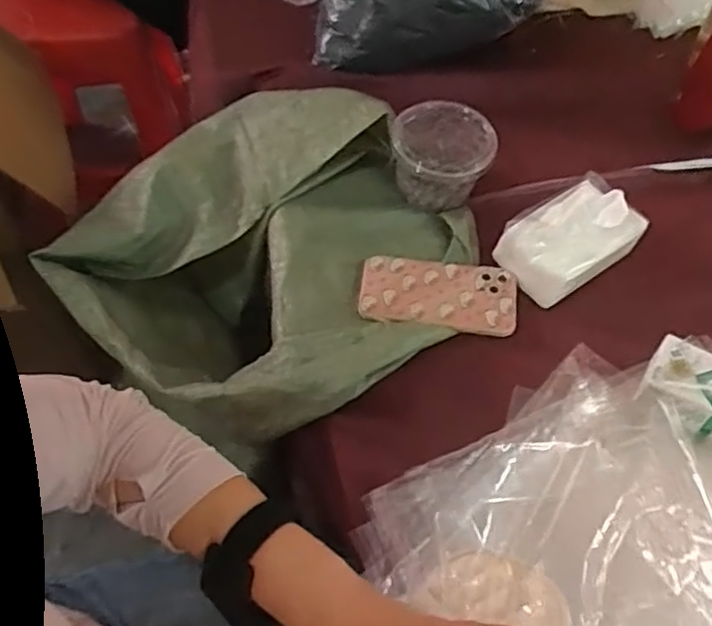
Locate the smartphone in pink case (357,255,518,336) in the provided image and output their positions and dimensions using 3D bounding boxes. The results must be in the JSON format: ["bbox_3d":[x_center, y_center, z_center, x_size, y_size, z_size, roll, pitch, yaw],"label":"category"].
[{"bbox_3d":[0.088,-0.021,0.690,0.166,0.009,0.084,4,57,1],"label":"smartphone in pink case"}]

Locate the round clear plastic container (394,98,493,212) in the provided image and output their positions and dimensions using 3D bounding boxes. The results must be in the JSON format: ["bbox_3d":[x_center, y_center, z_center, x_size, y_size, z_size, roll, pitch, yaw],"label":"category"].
[{"bbox_3d":[0.097,-0.180,0.747,0.105,0.080,0.099,1,57,-1],"label":"round clear plastic container"}]

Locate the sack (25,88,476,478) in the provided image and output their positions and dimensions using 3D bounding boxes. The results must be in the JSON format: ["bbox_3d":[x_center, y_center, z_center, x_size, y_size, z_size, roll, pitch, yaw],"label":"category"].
[{"bbox_3d":[-0.126,-0.041,0.796,0.461,0.264,0.410,34,62,18],"label":"sack"}]

